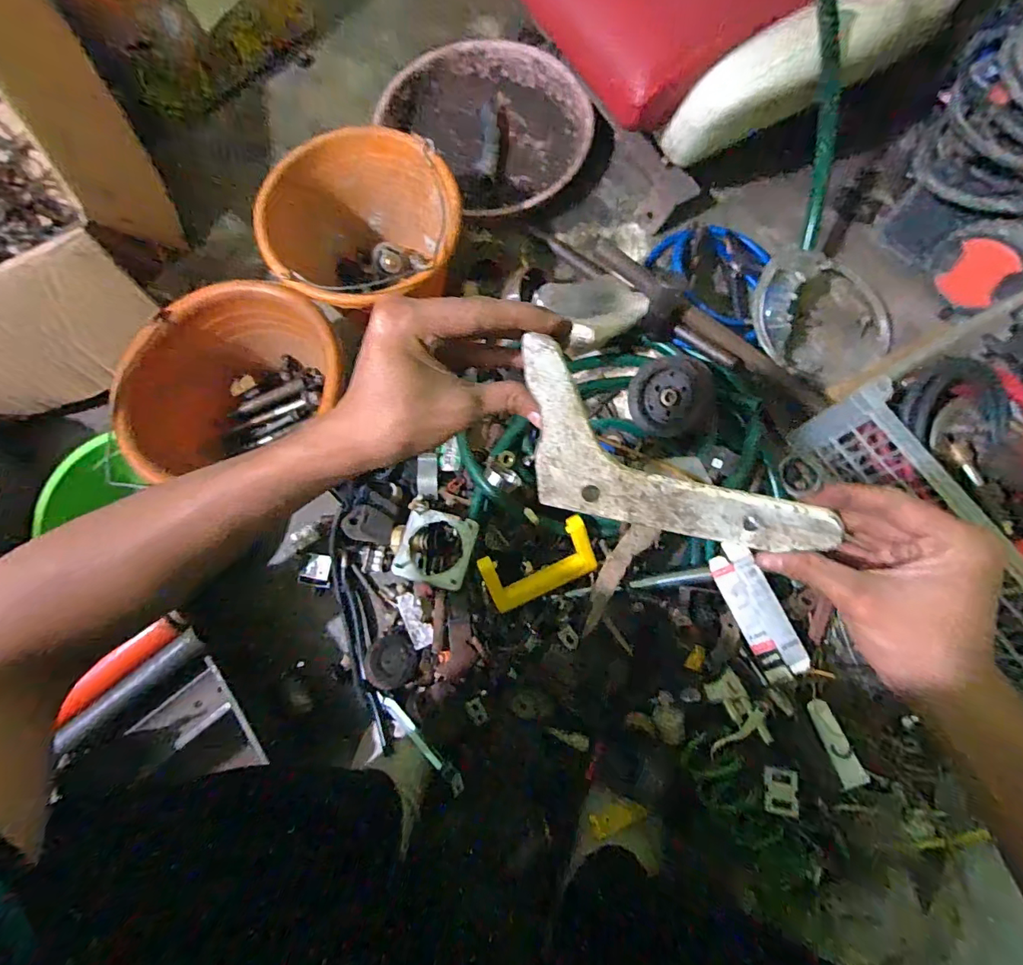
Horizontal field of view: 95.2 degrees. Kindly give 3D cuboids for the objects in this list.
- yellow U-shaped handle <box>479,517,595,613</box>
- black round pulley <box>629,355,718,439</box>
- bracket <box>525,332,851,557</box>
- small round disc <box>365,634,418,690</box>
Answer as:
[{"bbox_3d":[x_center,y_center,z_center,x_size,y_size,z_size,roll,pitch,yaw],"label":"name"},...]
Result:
[{"bbox_3d":[0.034,0.098,0.557,0.133,0.015,0.075,-24,106,-5],"label":"yellow U-shaped handle"},{"bbox_3d":[0.217,-0.113,0.626,0.103,0.043,0.103,31,111,23],"label":"black round pulley"},{"bbox_3d":[0.082,0.003,0.272,0.200,0.004,0.076,30,115,-4],"label":"bracket"},{"bbox_3d":[-0.149,0.220,0.572,0.065,0.029,0.059,-27,77,-5],"label":"small round disc"}]

